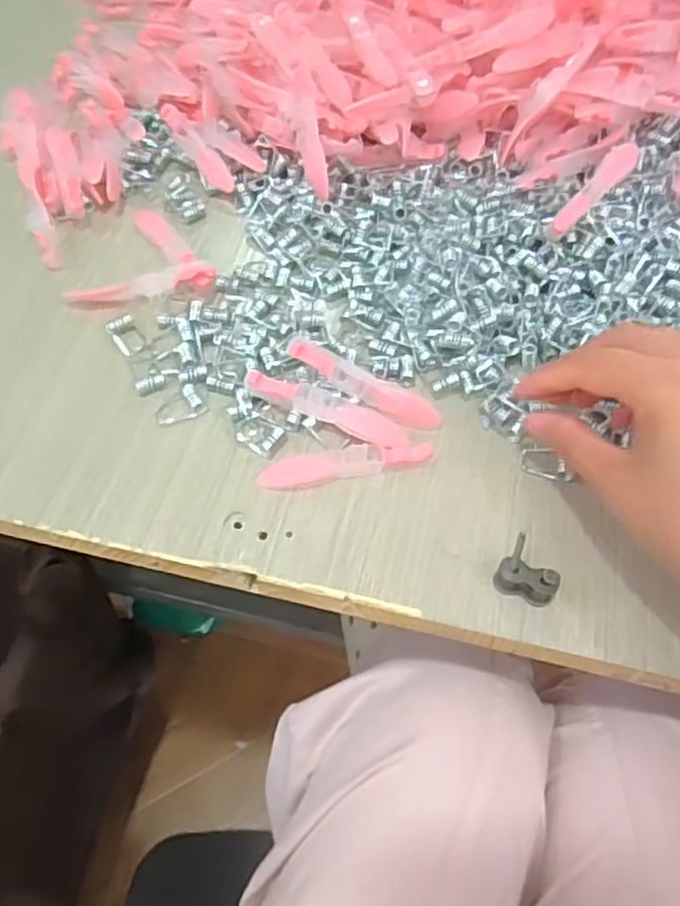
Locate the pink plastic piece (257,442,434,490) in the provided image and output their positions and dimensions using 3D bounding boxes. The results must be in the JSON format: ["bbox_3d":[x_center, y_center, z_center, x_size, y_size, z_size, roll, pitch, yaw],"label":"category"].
[{"bbox_3d":[0.003,0.005,0.313,0.077,0.010,0.014,-5,58,-6],"label":"pink plastic piece"}]

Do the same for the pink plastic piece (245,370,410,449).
[{"bbox_3d":[-0.005,-0.022,0.322,0.077,0.013,0.019,22,59,11],"label":"pink plastic piece"}]

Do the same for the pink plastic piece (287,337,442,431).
[{"bbox_3d":[0.011,-0.032,0.329,0.076,0.014,0.015,24,60,12],"label":"pink plastic piece"}]

